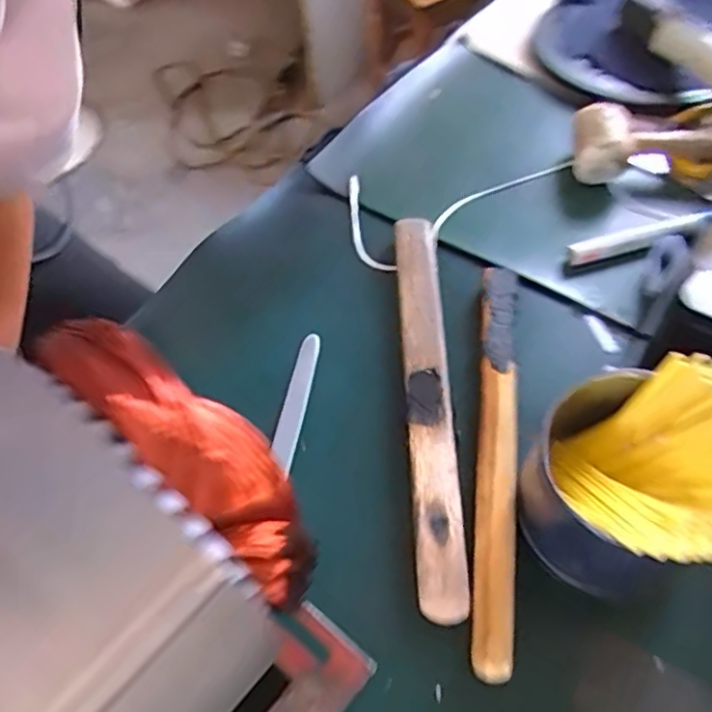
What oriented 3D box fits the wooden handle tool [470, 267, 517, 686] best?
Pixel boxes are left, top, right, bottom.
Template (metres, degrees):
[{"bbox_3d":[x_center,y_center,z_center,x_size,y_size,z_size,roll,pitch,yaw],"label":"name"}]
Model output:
[{"bbox_3d":[0.085,0.048,0.393,0.023,0.012,0.260,5,54,6],"label":"wooden handle tool"}]

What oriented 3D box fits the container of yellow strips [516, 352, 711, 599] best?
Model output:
[{"bbox_3d":[0.146,0.059,0.331,0.107,0.087,0.105,-1,54,2],"label":"container of yellow strips"}]

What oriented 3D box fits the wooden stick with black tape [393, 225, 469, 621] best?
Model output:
[{"bbox_3d":[0.044,0.018,0.410,0.028,0.016,0.273,-1,54,2],"label":"wooden stick with black tape"}]

